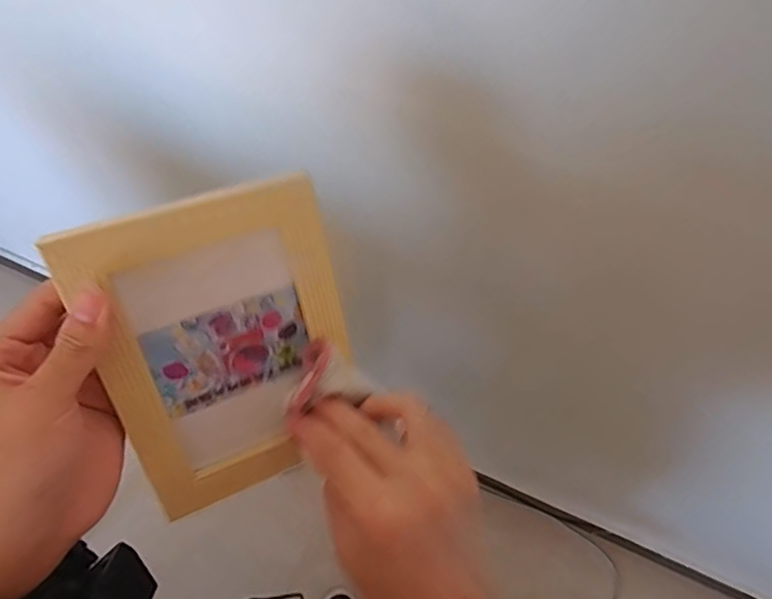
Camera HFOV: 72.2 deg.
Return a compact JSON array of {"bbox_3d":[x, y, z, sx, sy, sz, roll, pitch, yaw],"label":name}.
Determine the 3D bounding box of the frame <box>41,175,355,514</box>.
[{"bbox_3d":[-0.078,0.027,0.268,0.116,0.154,0.012,-19,27,-19],"label":"frame"}]

